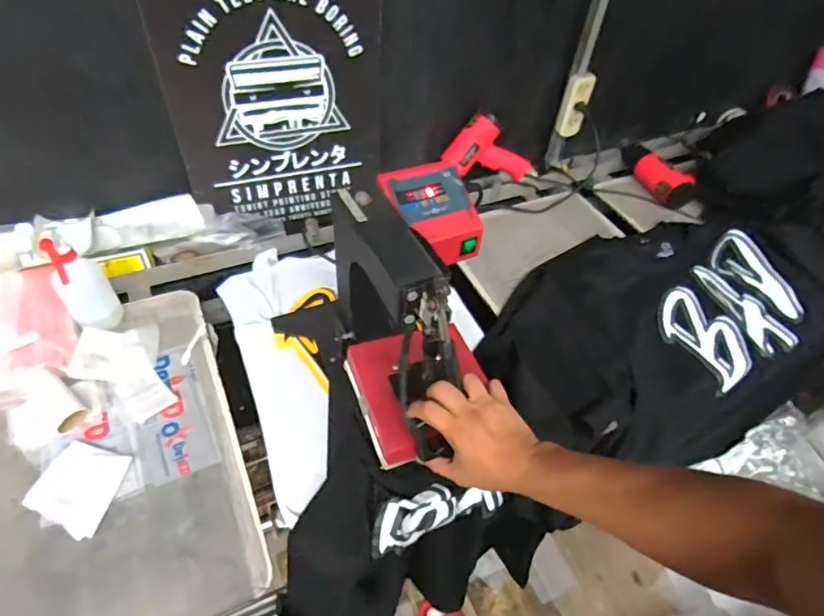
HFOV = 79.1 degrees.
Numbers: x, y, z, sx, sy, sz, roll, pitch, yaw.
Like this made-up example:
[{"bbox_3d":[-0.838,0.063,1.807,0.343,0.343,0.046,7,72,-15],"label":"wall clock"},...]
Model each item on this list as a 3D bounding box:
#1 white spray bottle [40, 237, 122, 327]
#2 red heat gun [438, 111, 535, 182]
[{"bbox_3d":[-0.508,-0.037,0.771,0.068,0.189,0.064,-33,59,-30],"label":"white spray bottle"},{"bbox_3d":[0.174,-0.355,1.185,0.194,0.138,0.075,33,15,-35],"label":"red heat gun"}]

